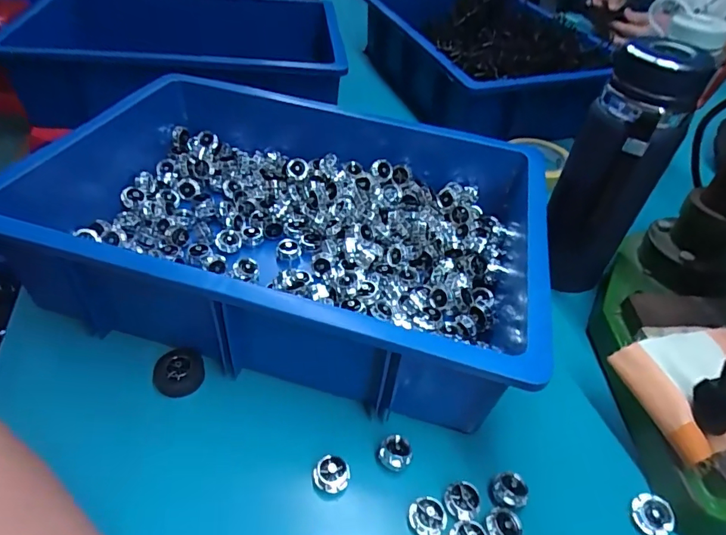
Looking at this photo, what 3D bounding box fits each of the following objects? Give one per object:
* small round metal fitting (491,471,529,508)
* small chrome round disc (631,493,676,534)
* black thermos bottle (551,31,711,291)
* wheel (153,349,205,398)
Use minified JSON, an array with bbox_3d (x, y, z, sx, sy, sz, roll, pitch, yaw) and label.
[{"bbox_3d":[0.105,0.159,0.339,0.023,0.007,0.024,2,43,-2],"label":"small round metal fitting"},{"bbox_3d":[0.201,0.173,0.329,0.022,0.015,0.026,-20,48,-24],"label":"small chrome round disc"},{"bbox_3d":[0.232,-0.085,0.451,0.080,0.226,0.075,27,47,23],"label":"black thermos bottle"},{"bbox_3d":[-0.146,0.084,0.376,0.037,0.016,0.033,-24,49,-27],"label":"wheel"}]

